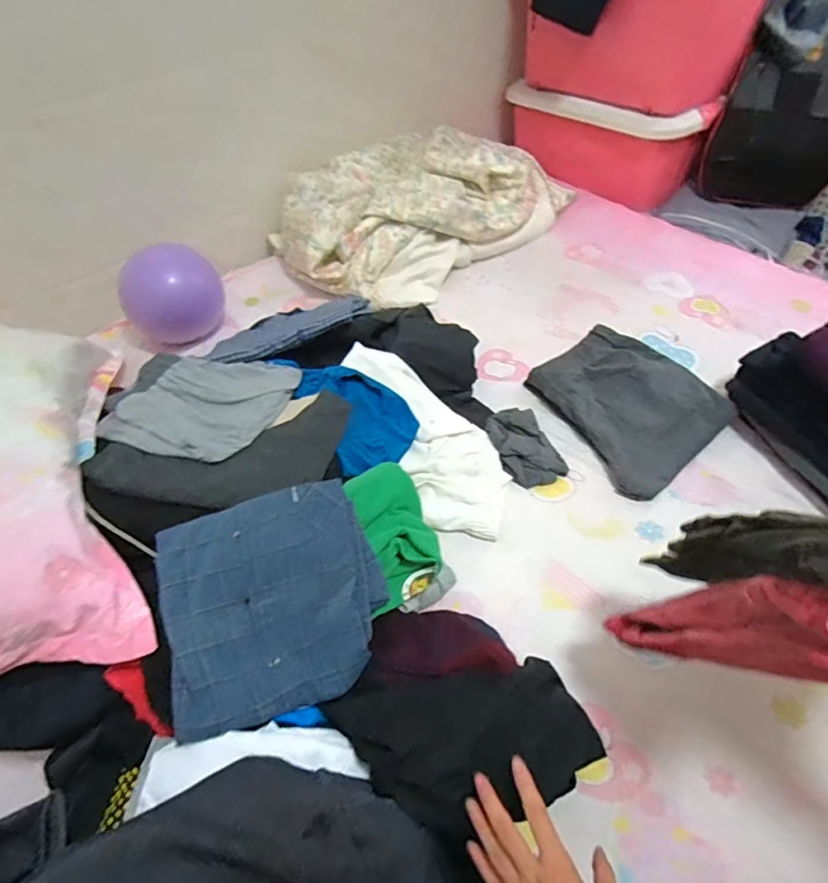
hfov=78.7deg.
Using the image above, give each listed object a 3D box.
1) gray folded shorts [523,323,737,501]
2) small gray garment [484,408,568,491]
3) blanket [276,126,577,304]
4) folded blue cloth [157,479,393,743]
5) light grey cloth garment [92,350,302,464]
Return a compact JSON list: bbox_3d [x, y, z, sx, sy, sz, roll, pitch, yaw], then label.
[{"bbox_3d":[0.371,-0.069,0.886,0.261,0.056,0.295,-29,54,-18],"label":"gray folded shorts"},{"bbox_3d":[0.182,0.006,0.855,0.095,0.032,0.154,-18,52,-10],"label":"small gray garment"},{"bbox_3d":[0.017,-0.594,1.254,0.661,0.203,0.401,-34,56,-21],"label":"blanket"},{"bbox_3d":[-0.161,0.185,0.596,0.242,0.028,0.241,-10,76,-15],"label":"folded blue cloth"},{"bbox_3d":[-0.336,-0.064,0.764,0.261,0.050,0.225,8,52,11],"label":"light grey cloth garment"}]

